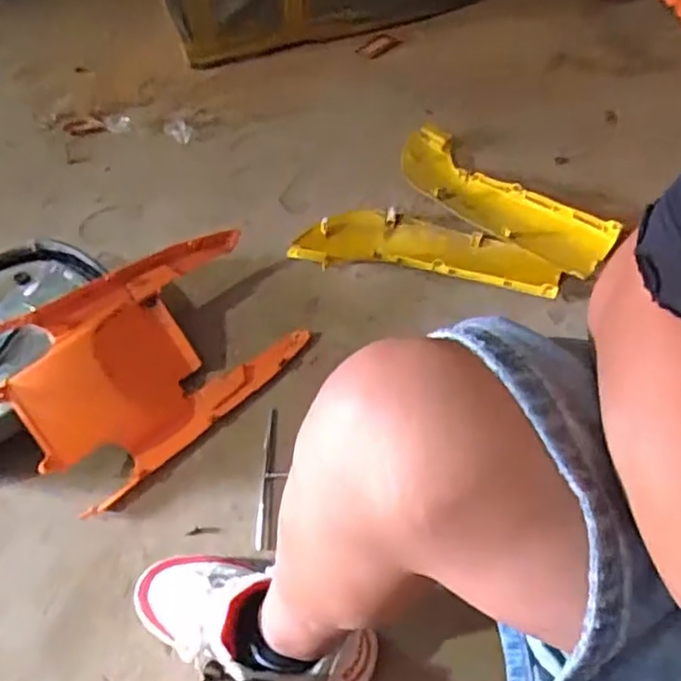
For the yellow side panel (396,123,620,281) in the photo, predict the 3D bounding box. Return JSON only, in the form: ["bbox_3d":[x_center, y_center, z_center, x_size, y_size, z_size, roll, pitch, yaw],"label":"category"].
[{"bbox_3d":[0.250,-0.235,1.042,0.121,0.030,0.407,-38,61,-19],"label":"yellow side panel"}]

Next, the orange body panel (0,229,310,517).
[{"bbox_3d":[-0.252,0.010,0.854,0.369,0.128,0.253,-38,61,-19],"label":"orange body panel"}]

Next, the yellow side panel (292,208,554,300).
[{"bbox_3d":[0.133,-0.144,0.988,0.389,0.033,0.130,10,57,11],"label":"yellow side panel"}]

